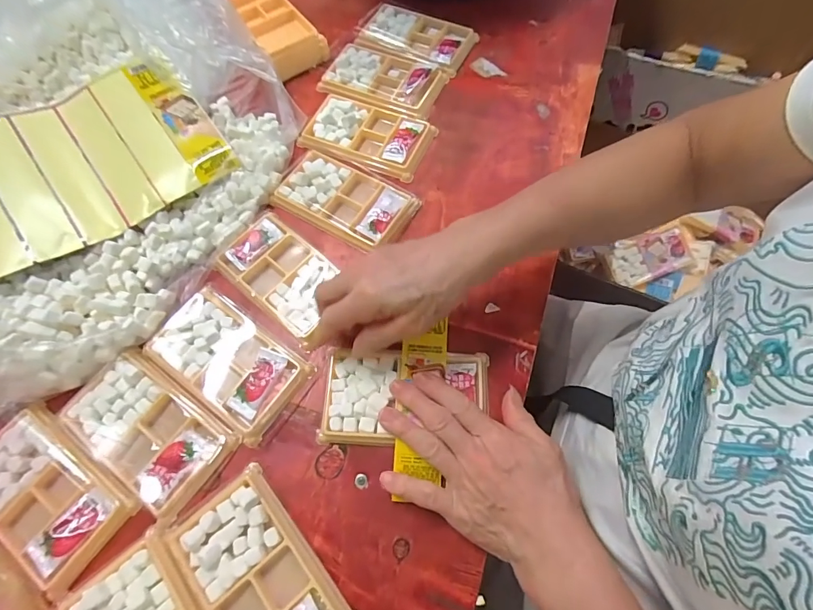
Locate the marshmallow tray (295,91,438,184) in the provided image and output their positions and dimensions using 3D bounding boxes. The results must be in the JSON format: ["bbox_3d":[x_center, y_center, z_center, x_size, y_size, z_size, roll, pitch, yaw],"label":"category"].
[{"bbox_3d":[-0.043,-0.190,0.462,0.134,0.014,0.080,21,68,9],"label":"marshmallow tray"}]

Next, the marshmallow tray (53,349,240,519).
[{"bbox_3d":[-0.212,0.101,0.345,0.137,0.015,0.079,34,71,14],"label":"marshmallow tray"}]

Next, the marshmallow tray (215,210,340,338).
[{"bbox_3d":[-0.118,-0.035,0.400,0.127,0.018,0.078,36,71,15],"label":"marshmallow tray"}]

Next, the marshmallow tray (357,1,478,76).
[{"bbox_3d":[0.014,-0.334,0.523,0.134,0.018,0.076,25,69,11],"label":"marshmallow tray"}]

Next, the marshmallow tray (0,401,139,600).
[{"bbox_3d":[-0.289,0.144,0.329,0.144,0.015,0.080,32,70,13],"label":"marshmallow tray"}]

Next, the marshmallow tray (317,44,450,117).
[{"bbox_3d":[-0.028,-0.266,0.496,0.134,0.013,0.084,23,68,10],"label":"marshmallow tray"}]

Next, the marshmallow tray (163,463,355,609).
[{"bbox_3d":[-0.106,0.194,0.298,0.080,0.012,0.137,-39,71,-15],"label":"marshmallow tray"}]

